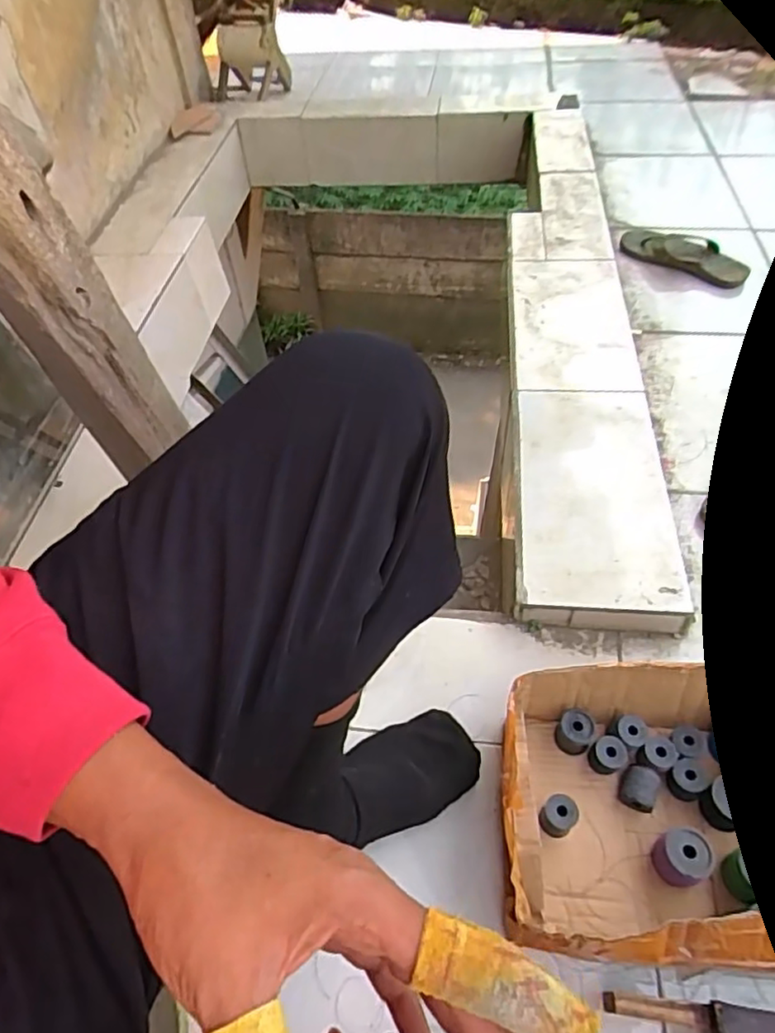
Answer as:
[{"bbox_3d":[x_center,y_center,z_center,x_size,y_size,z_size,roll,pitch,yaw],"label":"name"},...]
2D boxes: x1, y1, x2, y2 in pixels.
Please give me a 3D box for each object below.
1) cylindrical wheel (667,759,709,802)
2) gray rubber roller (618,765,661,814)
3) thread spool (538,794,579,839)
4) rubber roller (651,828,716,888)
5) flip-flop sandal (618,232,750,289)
[{"bbox_3d":[0.312,0.274,0.642,0.033,0.034,0.034,-2,51,3],"label":"cylindrical wheel"},{"bbox_3d":[0.261,0.285,0.643,0.032,0.038,0.039,14,54,15],"label":"gray rubber roller"},{"bbox_3d":[0.174,0.306,0.628,0.031,0.042,0.037,35,62,28],"label":"thread spool"},{"bbox_3d":[0.284,0.329,0.593,0.038,0.059,0.044,-15,52,-7],"label":"rubber roller"},{"bbox_3d":[0.619,-0.546,1.292,0.258,0.057,0.081,30,60,25],"label":"flip-flop sandal"}]

